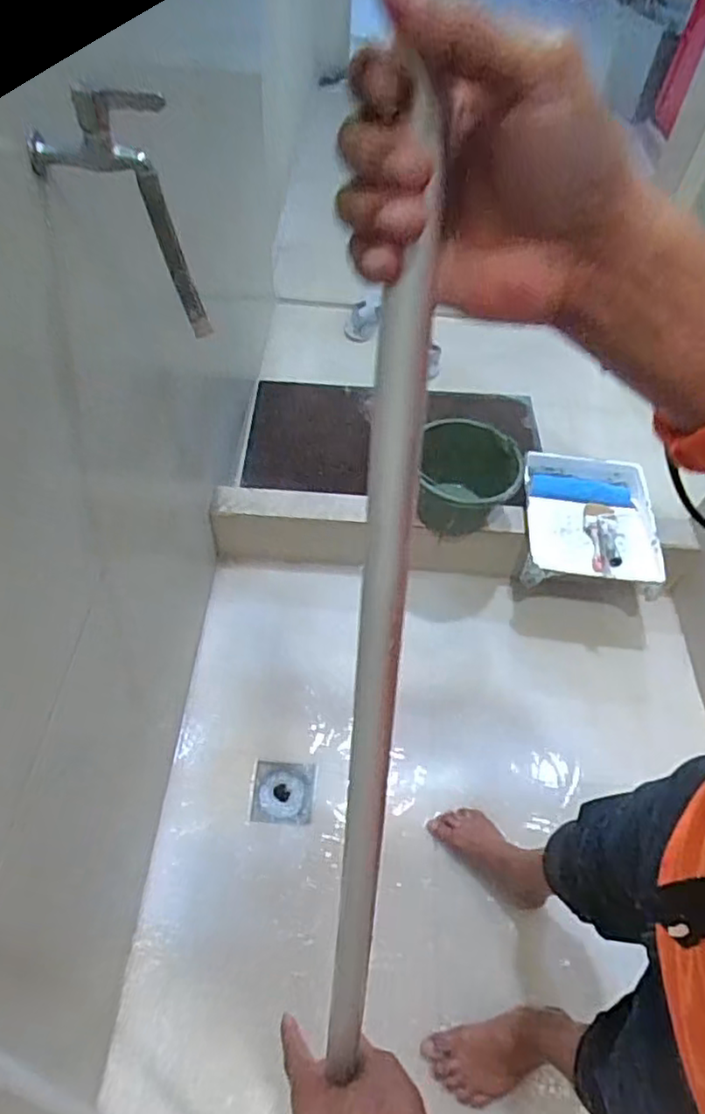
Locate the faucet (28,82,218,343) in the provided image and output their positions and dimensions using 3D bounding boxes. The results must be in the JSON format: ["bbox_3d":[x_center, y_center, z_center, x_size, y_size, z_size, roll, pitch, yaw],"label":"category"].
[{"bbox_3d":[-0.211,-0.338,0.655,0.150,0.237,0.041,-3,49,23],"label":"faucet"}]

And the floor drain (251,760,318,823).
[{"bbox_3d":[-0.138,0.464,1.274,0.120,0.018,0.119,6,53,0],"label":"floor drain"}]

